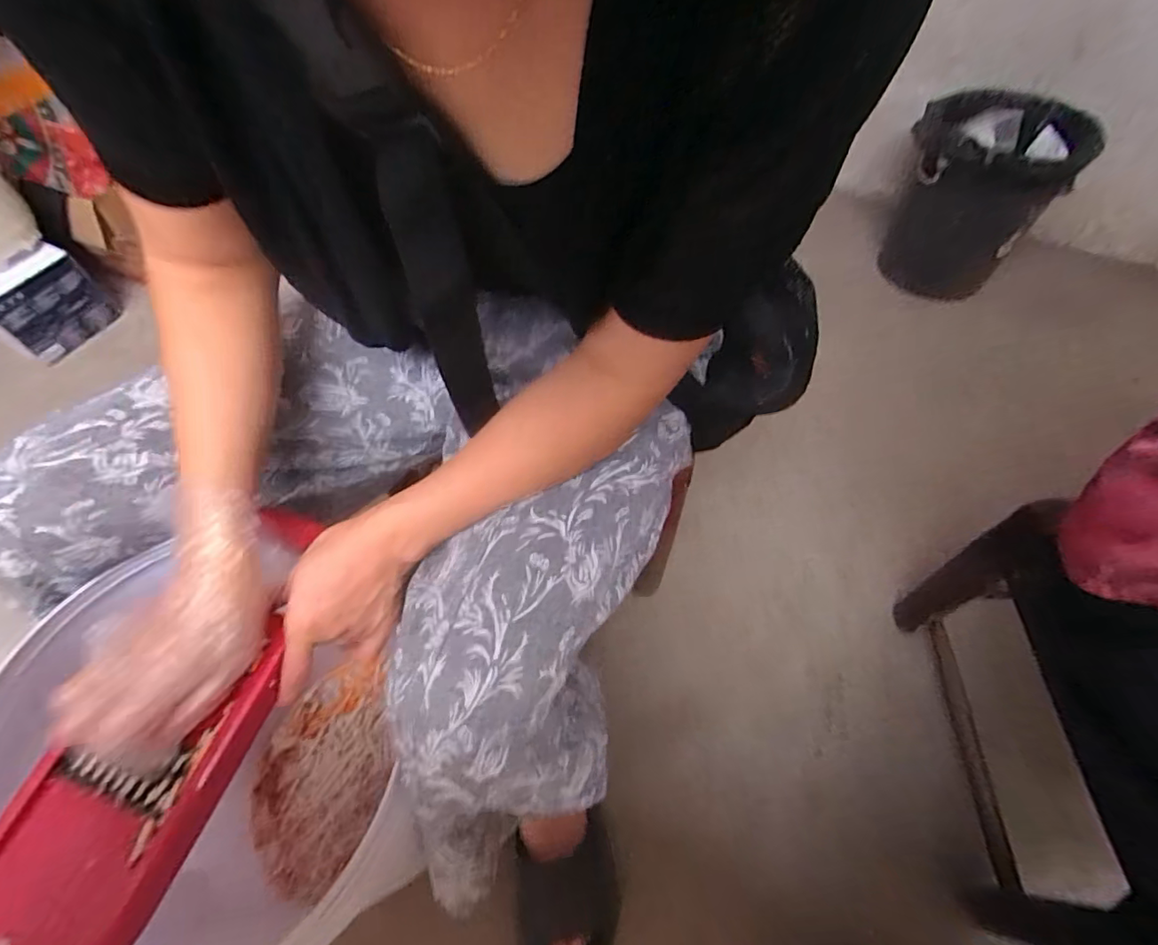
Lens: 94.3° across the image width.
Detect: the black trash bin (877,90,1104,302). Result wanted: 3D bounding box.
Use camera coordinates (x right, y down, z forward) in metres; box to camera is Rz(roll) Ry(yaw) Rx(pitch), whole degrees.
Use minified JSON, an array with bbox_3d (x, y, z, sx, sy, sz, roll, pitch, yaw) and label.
[{"bbox_3d":[0.713,-0.512,0.999,0.262,0.248,0.252,32,62,18],"label":"black trash bin"}]

